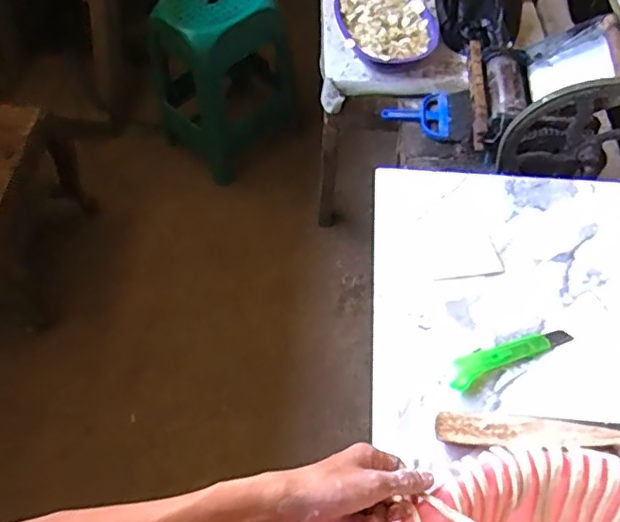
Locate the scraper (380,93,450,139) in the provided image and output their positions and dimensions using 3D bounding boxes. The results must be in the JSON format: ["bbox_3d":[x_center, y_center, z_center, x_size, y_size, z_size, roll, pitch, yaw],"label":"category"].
[{"bbox_3d":[0.231,-0.312,1.263,0.140,0.027,0.123,-1,58,0],"label":"scraper"}]

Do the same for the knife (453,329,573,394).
[{"bbox_3d":[0.240,0.111,0.698,0.170,0.025,0.035,-23,61,-12],"label":"knife"}]

